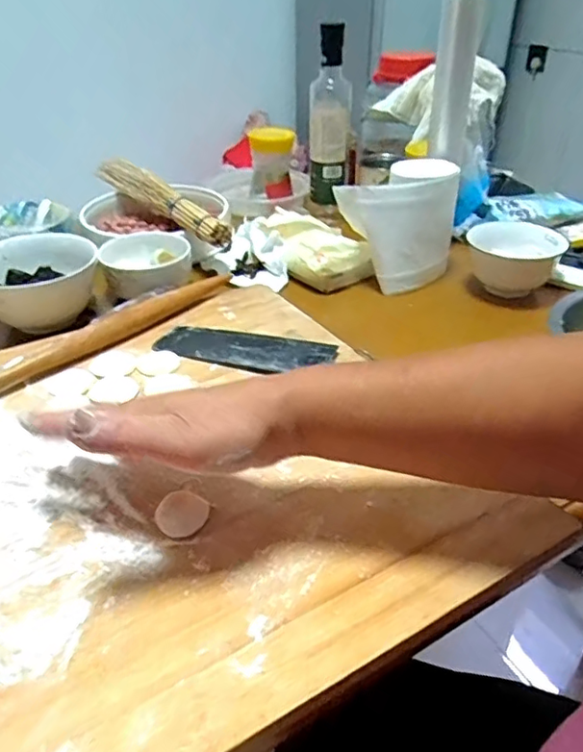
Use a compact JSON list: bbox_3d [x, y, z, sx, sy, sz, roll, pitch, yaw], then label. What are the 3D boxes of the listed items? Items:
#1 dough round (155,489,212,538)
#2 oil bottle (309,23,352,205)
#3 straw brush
[{"bbox_3d":[-0.075,0.093,0.403,0.034,0.006,0.036,1,36,0],"label":"dough round"},{"bbox_3d":[0.056,-0.370,0.843,0.055,0.220,0.051,4,35,7],"label":"oil bottle"},{"bbox_3d":[-0.191,-0.259,0.847,0.041,0.030,0.356,-25,41,-31],"label":"straw brush"}]

